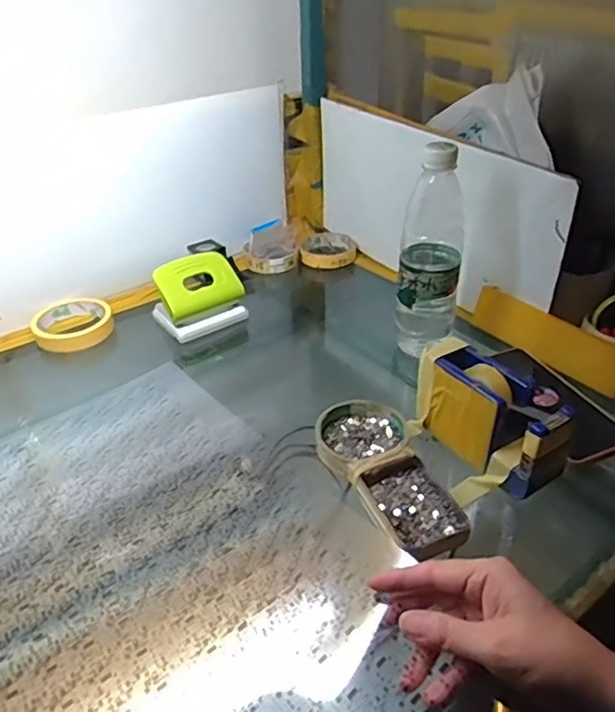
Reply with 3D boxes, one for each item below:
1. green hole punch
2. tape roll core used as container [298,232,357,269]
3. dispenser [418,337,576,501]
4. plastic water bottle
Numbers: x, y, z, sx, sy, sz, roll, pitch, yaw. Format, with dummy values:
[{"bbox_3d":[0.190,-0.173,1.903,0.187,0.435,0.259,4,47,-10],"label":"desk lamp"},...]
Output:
[{"bbox_3d":[-0.133,-0.077,0.718,0.107,0.077,0.061,-16,37,-17],"label":"green hole punch"},{"bbox_3d":[0.033,-0.164,0.891,0.086,0.021,0.095,2,35,7],"label":"tape roll core used as container"},{"bbox_3d":[0.159,0.050,0.502,0.053,0.079,0.137,-22,39,-25],"label":"dispenser"},{"bbox_3d":[0.130,-0.111,0.612,0.064,0.218,0.066,5,36,11],"label":"plastic water bottle"}]

